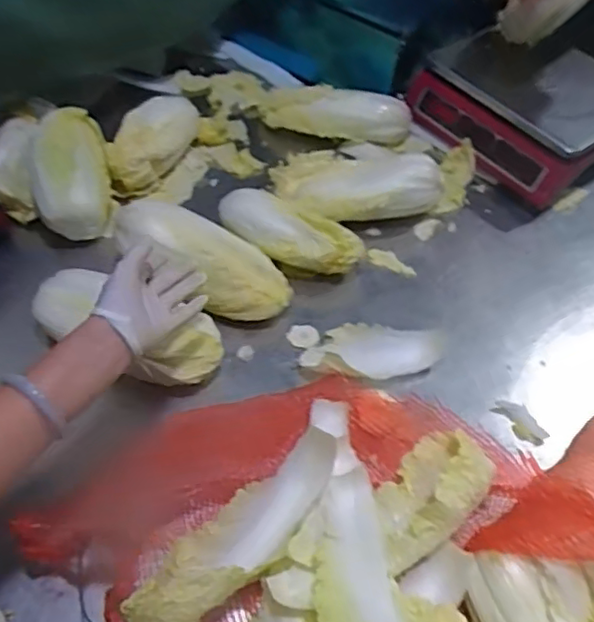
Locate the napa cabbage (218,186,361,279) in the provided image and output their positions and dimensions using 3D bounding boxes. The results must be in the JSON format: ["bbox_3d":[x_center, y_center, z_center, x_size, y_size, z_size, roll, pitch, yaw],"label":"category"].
[{"bbox_3d":[-0.009,-0.093,0.850,0.180,0.078,0.081,30,57,18],"label":"napa cabbage"}]

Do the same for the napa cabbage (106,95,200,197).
[{"bbox_3d":[-0.206,-0.267,0.957,0.083,0.081,0.217,10,53,5],"label":"napa cabbage"}]

